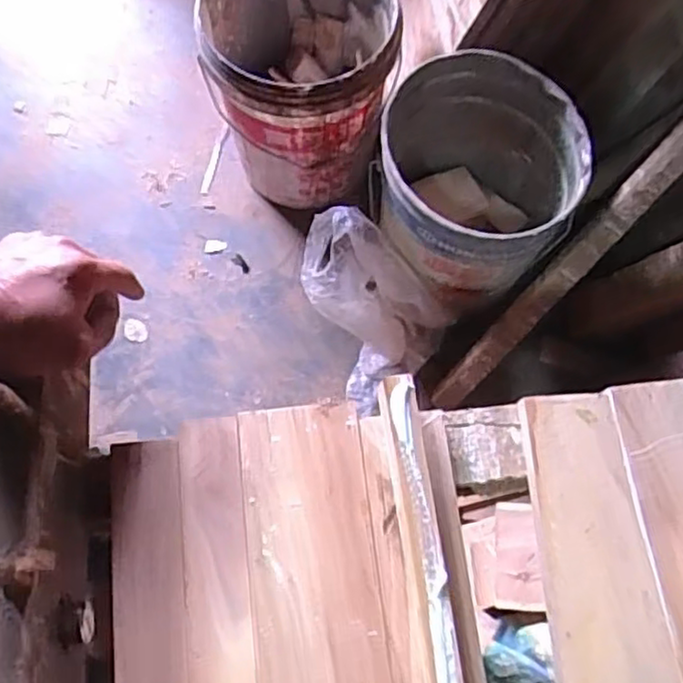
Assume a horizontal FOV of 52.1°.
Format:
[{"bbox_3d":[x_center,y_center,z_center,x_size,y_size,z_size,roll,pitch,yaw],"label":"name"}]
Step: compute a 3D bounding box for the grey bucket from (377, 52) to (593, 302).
[{"bbox_3d":[0.204,-0.248,1.114,0.279,0.304,0.300,0,73,0],"label":"grey bucket"}]

